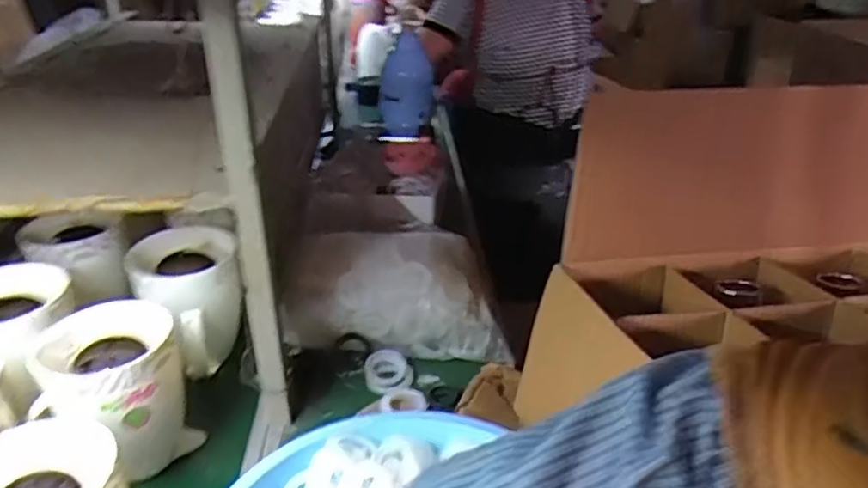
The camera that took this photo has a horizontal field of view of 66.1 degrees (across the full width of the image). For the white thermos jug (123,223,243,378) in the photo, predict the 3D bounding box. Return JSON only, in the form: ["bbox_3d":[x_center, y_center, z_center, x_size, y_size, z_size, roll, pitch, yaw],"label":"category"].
[{"bbox_3d":[-0.369,0.085,1.012,0.146,0.169,0.188,-8,28,-14],"label":"white thermos jug"}]

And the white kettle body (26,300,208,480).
[{"bbox_3d":[-0.388,0.202,0.822,0.149,0.200,0.151,3,28,7],"label":"white kettle body"}]

